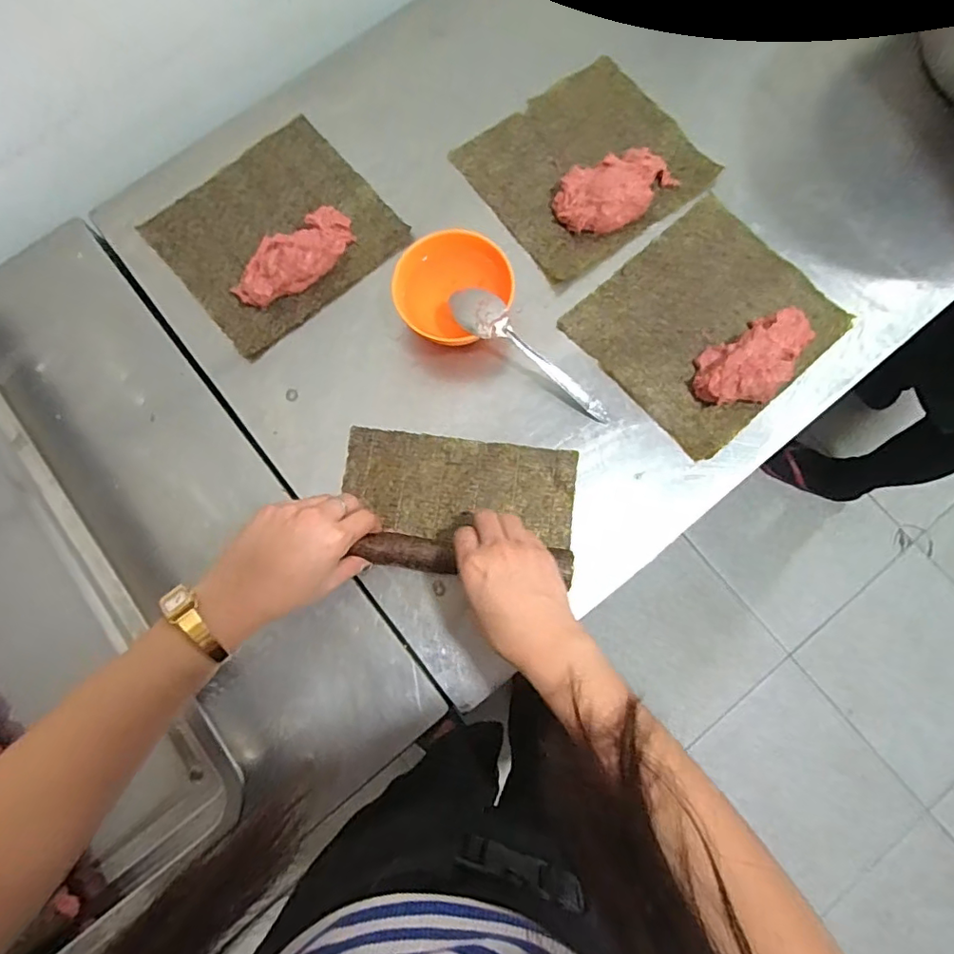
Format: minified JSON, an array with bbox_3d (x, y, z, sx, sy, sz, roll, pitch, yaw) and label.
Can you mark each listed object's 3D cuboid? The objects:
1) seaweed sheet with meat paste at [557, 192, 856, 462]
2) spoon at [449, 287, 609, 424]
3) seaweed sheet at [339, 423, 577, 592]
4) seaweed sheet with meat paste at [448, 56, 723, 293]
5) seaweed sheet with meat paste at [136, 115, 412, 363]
[{"bbox_3d":[0.213,-0.146,0.505,0.201,0.032,0.184,-41,80,-7],"label":"seaweed sheet with meat paste"},{"bbox_3d":[0.050,-0.108,0.490,0.170,0.022,0.038,35,79,-13],"label":"spoon"},{"bbox_3d":[-0.017,0.021,0.471,0.201,0.032,0.118,7,77,1],"label":"seaweed sheet"},{"bbox_3d":[0.110,-0.311,0.543,0.201,0.032,0.188,-35,80,-6],"label":"seaweed sheet with meat paste"},{"bbox_3d":[-0.197,-0.243,0.531,0.200,0.035,0.180,-40,80,-7],"label":"seaweed sheet with meat paste"}]

